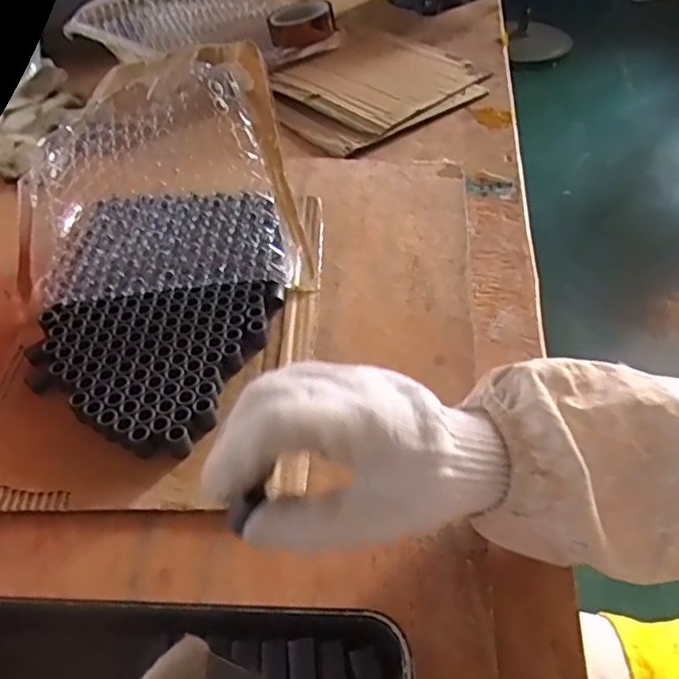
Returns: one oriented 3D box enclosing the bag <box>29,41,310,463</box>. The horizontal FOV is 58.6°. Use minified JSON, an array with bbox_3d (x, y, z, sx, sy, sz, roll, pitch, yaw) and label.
[{"bbox_3d":[-0.146,-0.108,0.476,0.218,0.160,0.359,-8,47,-4],"label":"bag"}]

